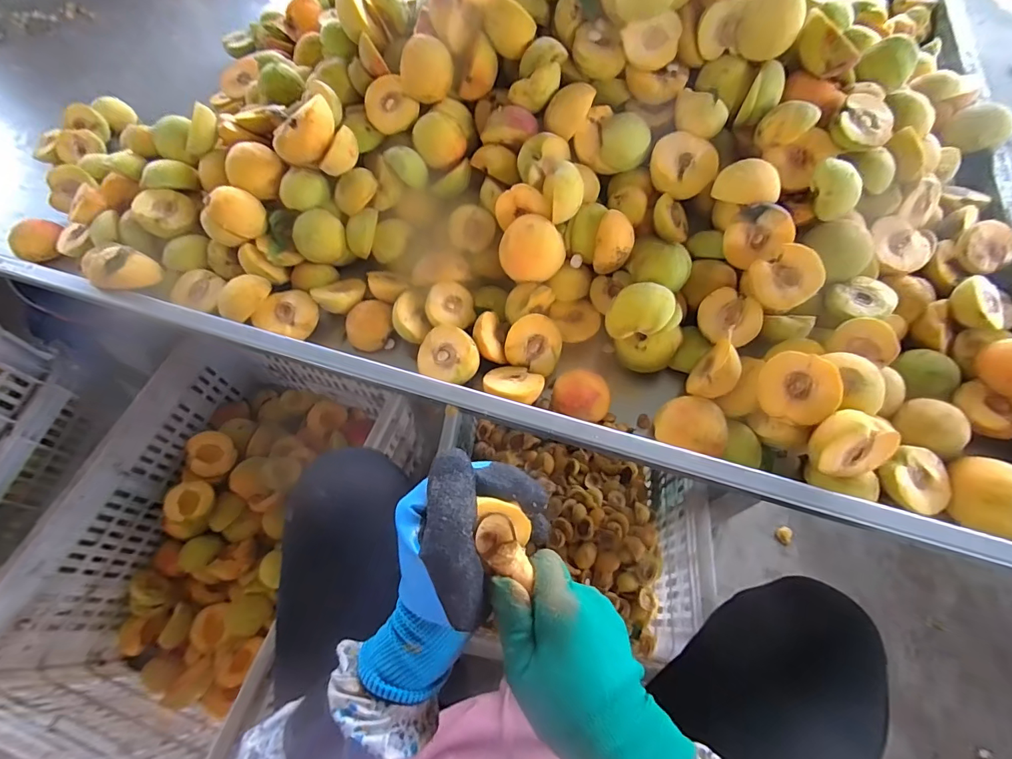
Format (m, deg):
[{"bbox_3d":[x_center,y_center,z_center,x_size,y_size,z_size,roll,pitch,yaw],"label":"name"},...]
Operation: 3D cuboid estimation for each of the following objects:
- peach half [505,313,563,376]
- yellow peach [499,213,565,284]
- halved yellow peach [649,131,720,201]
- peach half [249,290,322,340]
[{"bbox_3d":[0.031,-0.041,0.502,0.058,0.032,0.061,0,101,-2],"label":"peach half"},{"bbox_3d":[0.028,-0.145,0.504,0.063,0.055,0.054,-22,63,-10],"label":"yellow peach"},{"bbox_3d":[0.202,-0.243,0.520,0.071,0.039,0.070,0,89,5],"label":"halved yellow peach"},{"bbox_3d":[-0.250,-0.074,0.519,0.057,0.023,0.059,-1,62,1],"label":"peach half"}]

